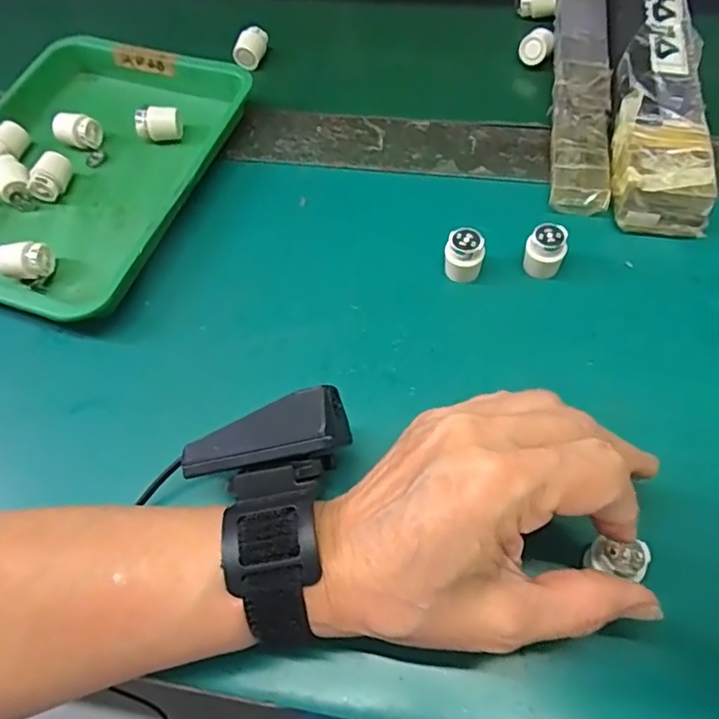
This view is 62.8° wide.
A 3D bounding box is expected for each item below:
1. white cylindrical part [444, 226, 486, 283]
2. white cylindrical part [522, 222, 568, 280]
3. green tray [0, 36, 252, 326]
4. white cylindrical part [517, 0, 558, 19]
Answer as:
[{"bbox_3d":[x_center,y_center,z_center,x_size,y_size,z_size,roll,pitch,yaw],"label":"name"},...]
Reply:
[{"bbox_3d":[0.059,-0.057,0.330,0.020,0.031,0.017,15,63,12],"label":"white cylindrical part"},{"bbox_3d":[0.104,-0.059,0.328,0.021,0.030,0.018,19,64,14],"label":"white cylindrical part"},{"bbox_3d":[-0.179,-0.123,0.384,0.163,0.030,0.210,14,63,11],"label":"green tray"},{"bbox_3d":[0.141,-0.281,0.463,0.029,0.017,0.017,15,63,12],"label":"white cylindrical part"}]

